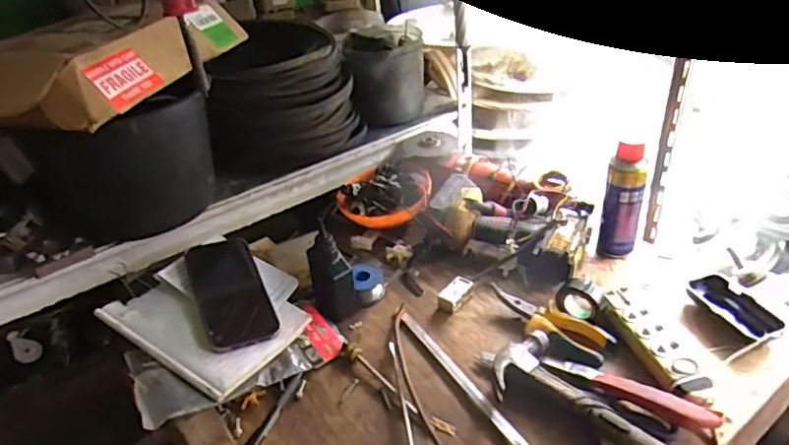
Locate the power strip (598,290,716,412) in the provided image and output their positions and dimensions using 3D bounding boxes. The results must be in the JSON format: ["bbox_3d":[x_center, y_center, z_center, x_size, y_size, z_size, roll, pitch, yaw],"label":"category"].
[{"bbox_3d":[0.291,0.138,0.633,0.050,0.022,0.164,-14,35,-12],"label":"power strip"}]

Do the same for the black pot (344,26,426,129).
[{"bbox_3d":[-0.013,-0.256,1.000,0.133,0.147,0.115,-4,34,2],"label":"black pot"}]

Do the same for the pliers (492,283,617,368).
[{"bbox_3d":[0.181,0.123,0.680,0.151,0.017,0.062,23,44,35],"label":"pliers"}]

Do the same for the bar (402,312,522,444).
[{"bbox_3d":[0.087,0.183,0.611,0.015,0.008,0.288,-22,37,-22],"label":"bar"}]

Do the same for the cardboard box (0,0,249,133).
[{"bbox_3d":[-0.357,-0.200,0.680,0.217,0.063,0.314,9,37,20],"label":"cardboard box"}]

